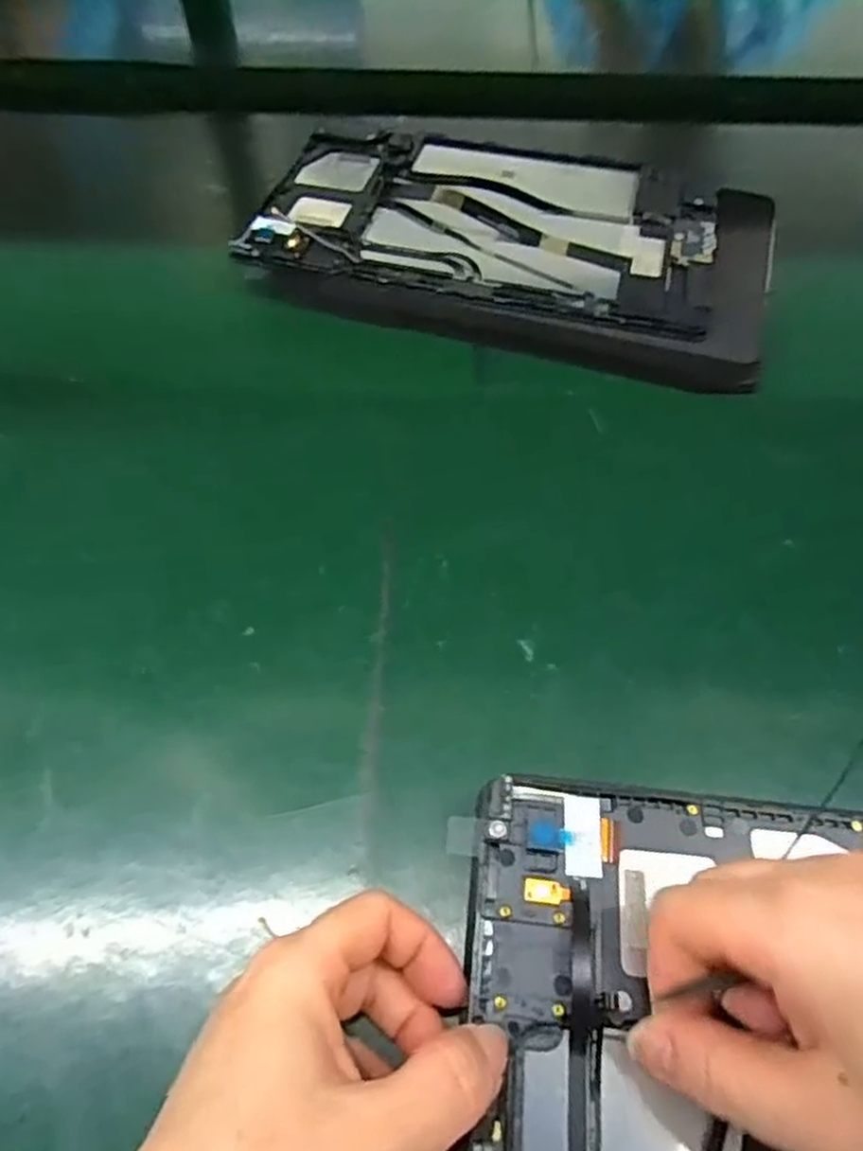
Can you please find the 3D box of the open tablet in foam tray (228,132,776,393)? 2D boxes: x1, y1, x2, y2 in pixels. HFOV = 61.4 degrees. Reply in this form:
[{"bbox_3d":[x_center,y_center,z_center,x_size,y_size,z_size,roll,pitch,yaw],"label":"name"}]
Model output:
[{"bbox_3d":[0.044,-0.184,0.390,0.266,0.016,0.167,16,60,10],"label":"open tablet in foam tray"}]

